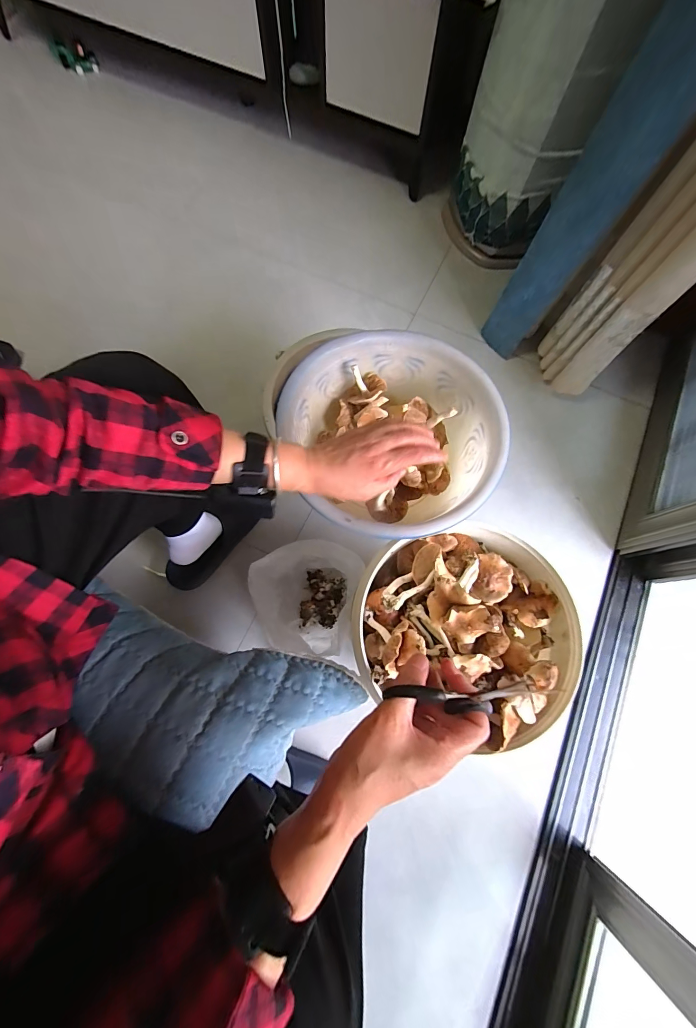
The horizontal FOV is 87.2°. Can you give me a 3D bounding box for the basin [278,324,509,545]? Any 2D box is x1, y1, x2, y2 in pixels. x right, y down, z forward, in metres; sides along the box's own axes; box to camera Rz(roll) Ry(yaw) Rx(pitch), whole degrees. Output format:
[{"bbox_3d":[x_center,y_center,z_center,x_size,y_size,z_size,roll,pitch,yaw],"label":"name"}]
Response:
[{"bbox_3d":[0.066,-0.116,0.567,0.308,0.107,0.324,0,74,-1],"label":"basin"}]

